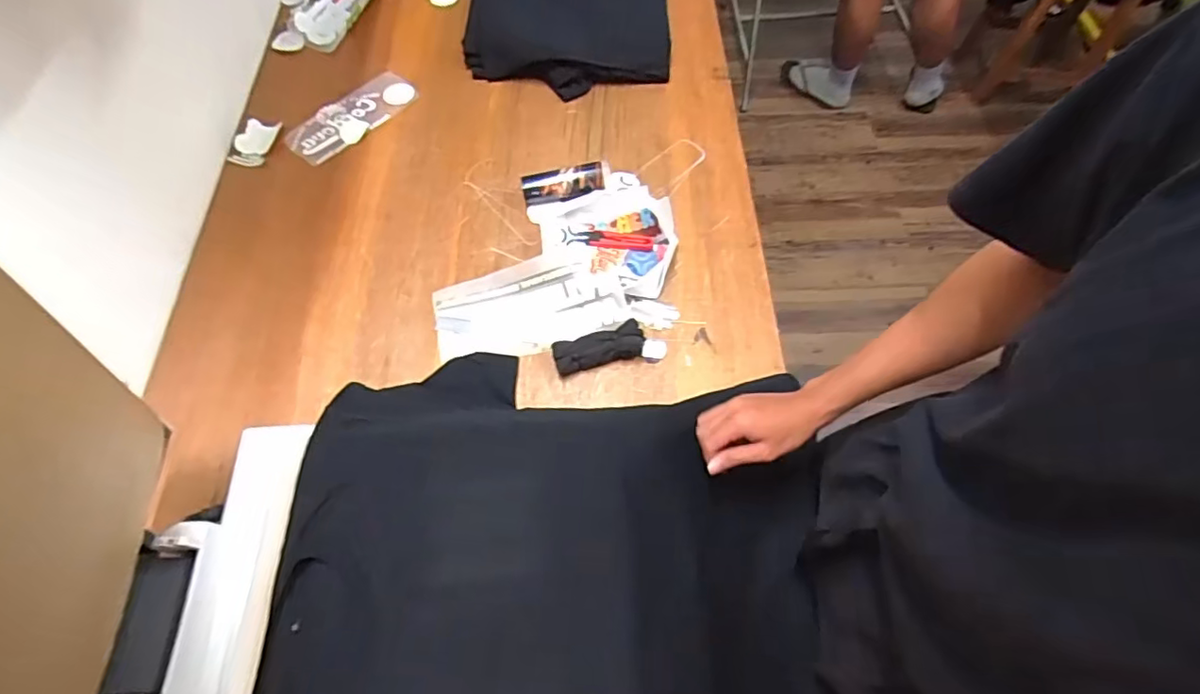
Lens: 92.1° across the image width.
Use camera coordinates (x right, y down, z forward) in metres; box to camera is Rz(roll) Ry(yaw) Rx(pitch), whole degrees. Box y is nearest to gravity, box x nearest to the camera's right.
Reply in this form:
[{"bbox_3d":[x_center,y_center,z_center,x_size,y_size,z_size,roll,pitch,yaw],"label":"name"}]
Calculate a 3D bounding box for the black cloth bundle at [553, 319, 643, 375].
[{"bbox_3d":[-0.002,0.000,0.805,0.125,0.038,0.046,-14,64,-6],"label":"black cloth bundle"}]

